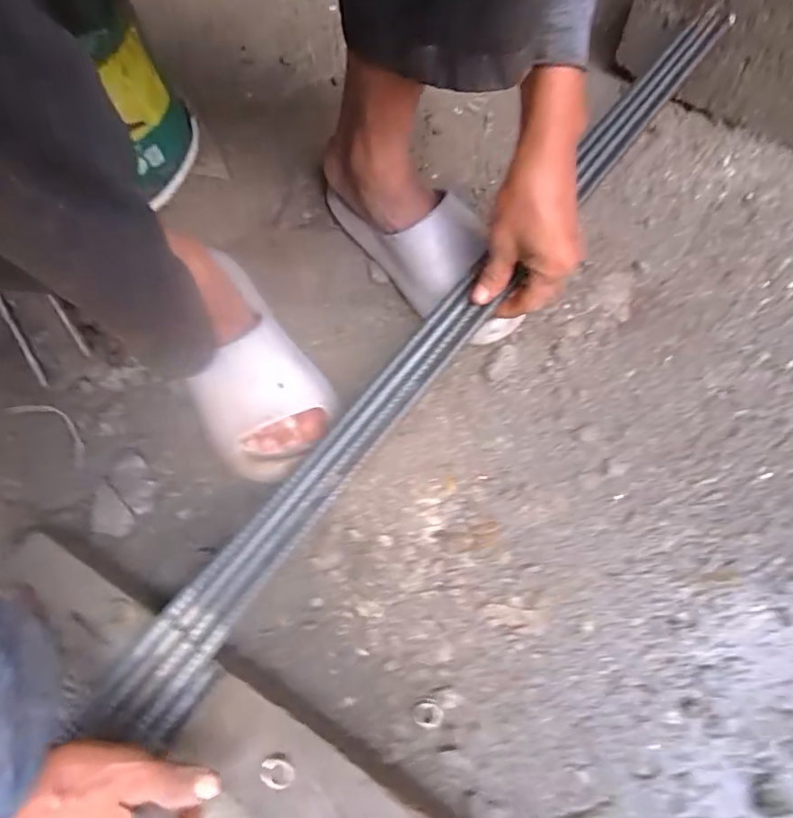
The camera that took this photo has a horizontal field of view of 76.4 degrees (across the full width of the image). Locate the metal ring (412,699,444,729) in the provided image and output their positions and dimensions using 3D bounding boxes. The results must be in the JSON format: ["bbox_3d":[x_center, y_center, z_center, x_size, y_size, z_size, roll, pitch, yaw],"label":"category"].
[{"bbox_3d":[0.027,0.271,0.448,0.026,0.004,0.023,-16,70,-1],"label":"metal ring"}]

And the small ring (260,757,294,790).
[{"bbox_3d":[-0.092,0.281,0.388,0.026,0.004,0.020,3,71,6],"label":"small ring"}]

